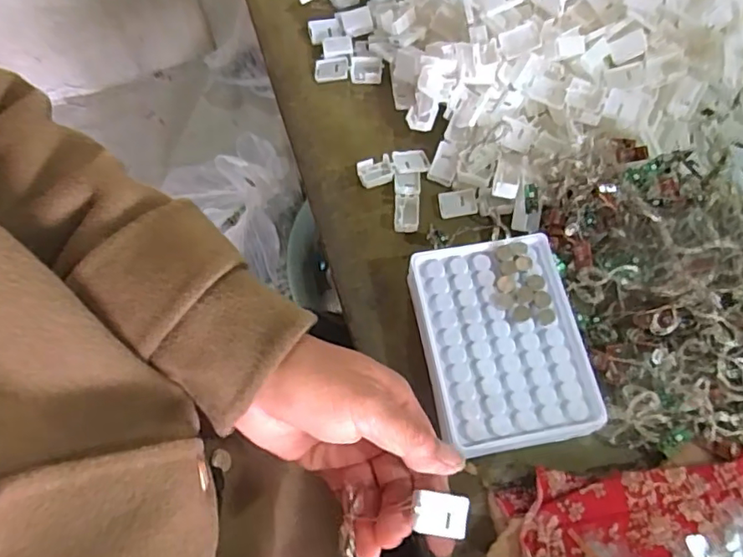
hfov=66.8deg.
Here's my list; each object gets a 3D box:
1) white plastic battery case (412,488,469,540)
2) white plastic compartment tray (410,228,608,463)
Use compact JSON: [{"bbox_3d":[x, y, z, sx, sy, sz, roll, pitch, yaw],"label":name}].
[{"bbox_3d":[0.035,0.116,0.275,0.027,0.004,0.020,15,73,-15],"label":"white plastic battery case"},{"bbox_3d":[0.083,0.040,0.360,0.099,0.025,0.128,-10,68,-3],"label":"white plastic compartment tray"}]

